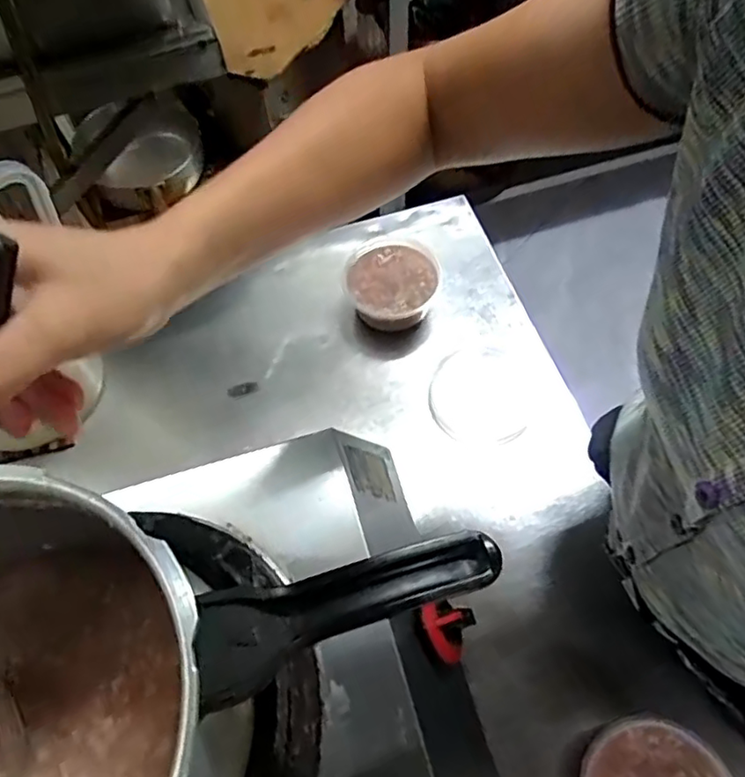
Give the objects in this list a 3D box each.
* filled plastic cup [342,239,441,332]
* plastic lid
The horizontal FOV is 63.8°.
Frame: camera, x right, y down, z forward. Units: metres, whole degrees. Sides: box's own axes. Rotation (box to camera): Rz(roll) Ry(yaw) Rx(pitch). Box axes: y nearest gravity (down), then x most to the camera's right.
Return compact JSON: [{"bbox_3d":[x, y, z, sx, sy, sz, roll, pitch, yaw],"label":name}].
[{"bbox_3d":[0.024,-0.120,0.724,0.110,0.065,0.109,-1,62,2],"label":"filled plastic cup"},{"bbox_3d":[0.123,0.008,0.684,0.112,0.008,0.122,-1,62,2],"label":"plastic lid"}]

